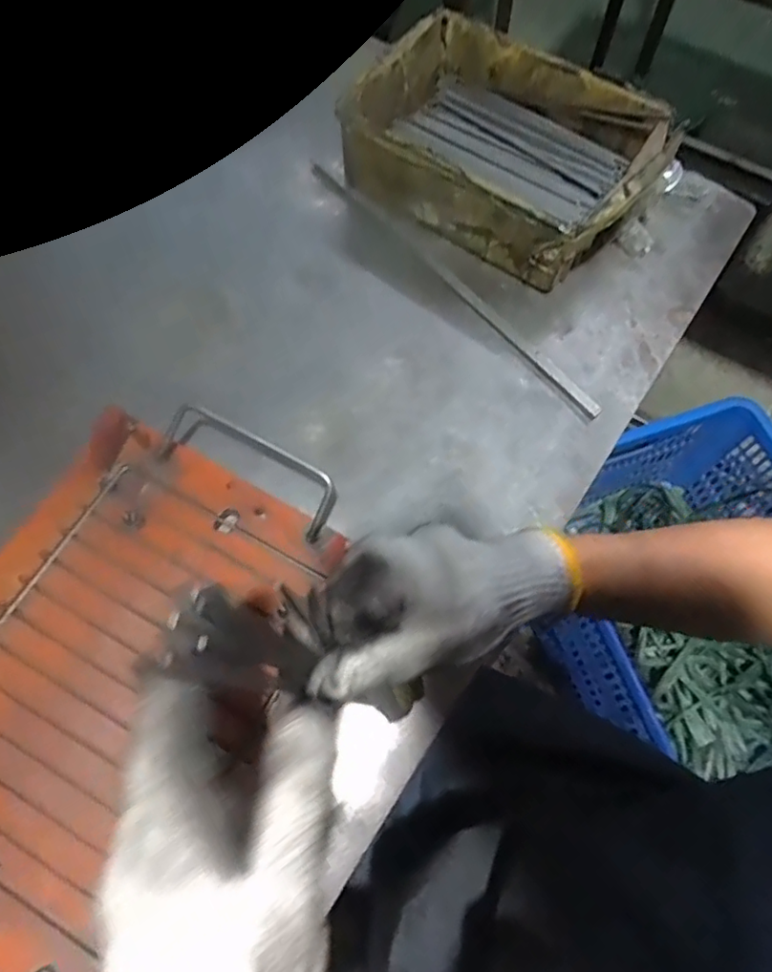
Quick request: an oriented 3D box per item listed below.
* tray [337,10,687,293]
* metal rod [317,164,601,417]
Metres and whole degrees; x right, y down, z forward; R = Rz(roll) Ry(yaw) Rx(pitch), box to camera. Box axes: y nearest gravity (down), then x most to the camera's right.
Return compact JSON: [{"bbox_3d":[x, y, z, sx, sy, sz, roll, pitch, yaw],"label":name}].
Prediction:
[{"bbox_3d":[0.105,-0.293,0.535,0.242,0.077,0.174,32,70,14],"label":"tray"},{"bbox_3d":[0.051,-0.183,0.525,0.013,0.008,0.351,-39,70,-15],"label":"metal rod"}]

